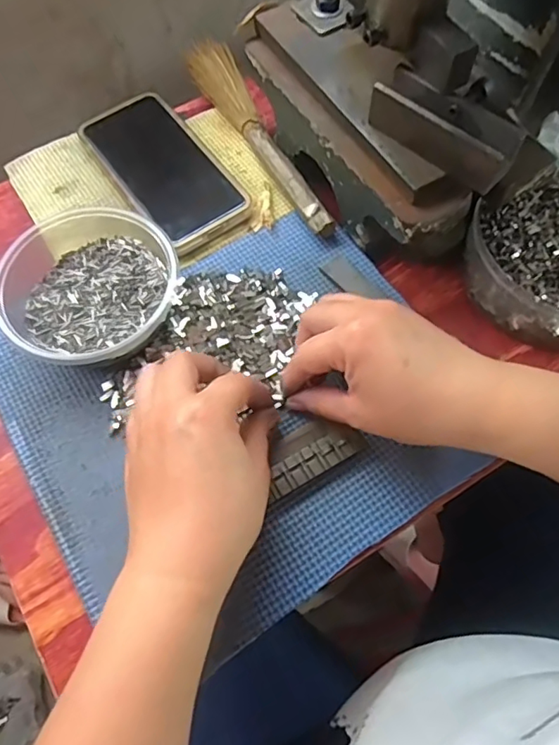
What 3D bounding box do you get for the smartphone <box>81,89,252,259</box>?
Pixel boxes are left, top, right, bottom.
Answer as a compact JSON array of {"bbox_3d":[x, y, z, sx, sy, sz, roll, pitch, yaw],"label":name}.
[{"bbox_3d":[-0.091,-0.161,0.428,0.072,0.006,0.154,-33,69,-14],"label":"smartphone"}]

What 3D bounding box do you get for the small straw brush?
[{"bbox_3d":[-0.015,-0.198,0.438,0.036,0.016,0.226,-26,68,-11],"label":"small straw brush"}]

